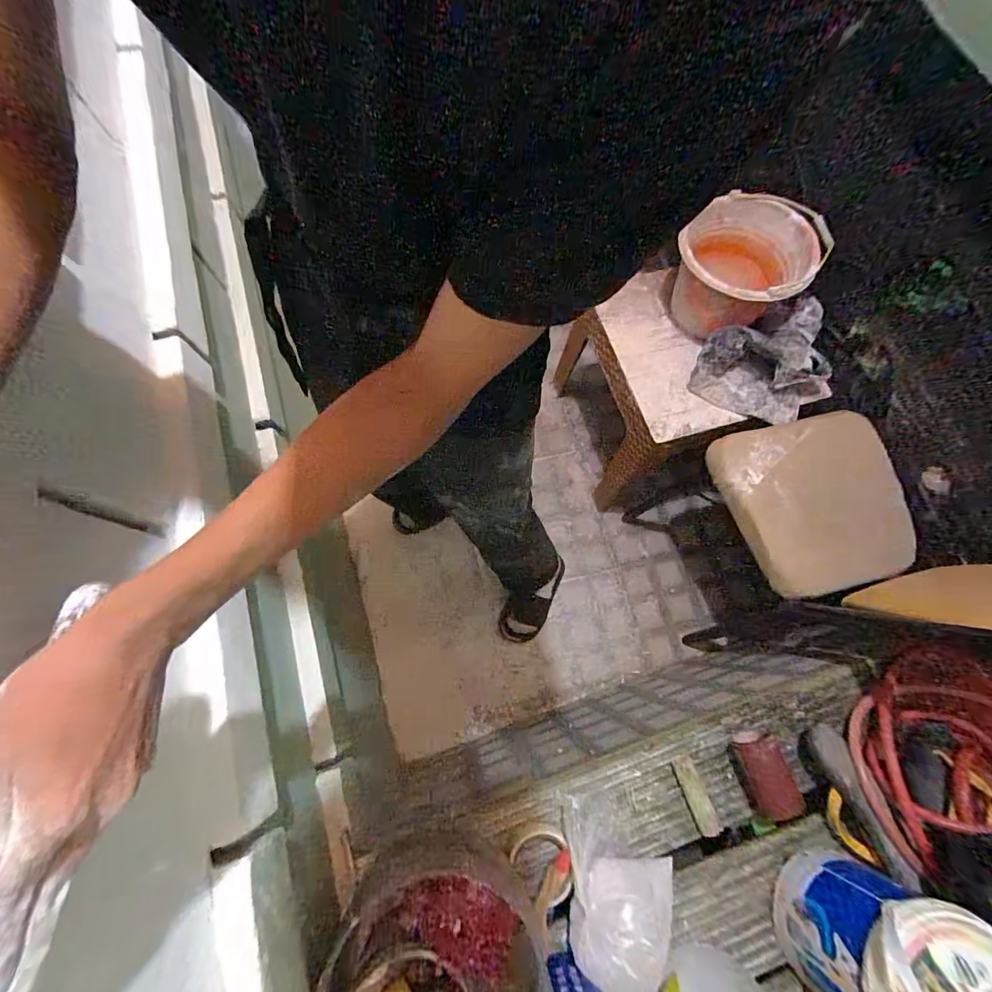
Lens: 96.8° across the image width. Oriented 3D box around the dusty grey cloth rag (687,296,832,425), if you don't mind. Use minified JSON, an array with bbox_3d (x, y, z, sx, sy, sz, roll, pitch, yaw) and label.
[{"bbox_3d":[0.575,-0.269,0.935,0.278,0.127,0.218,-17,74,-7],"label":"dusty grey cloth rag"}]

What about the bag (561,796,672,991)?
[{"bbox_3d":[0.150,0.536,0.577,0.172,0.108,0.193,23,73,5],"label":"bag"}]

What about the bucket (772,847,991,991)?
[{"bbox_3d":[0.466,0.546,0.527,0.150,0.235,0.157,1,73,-2],"label":"bucket"}]

